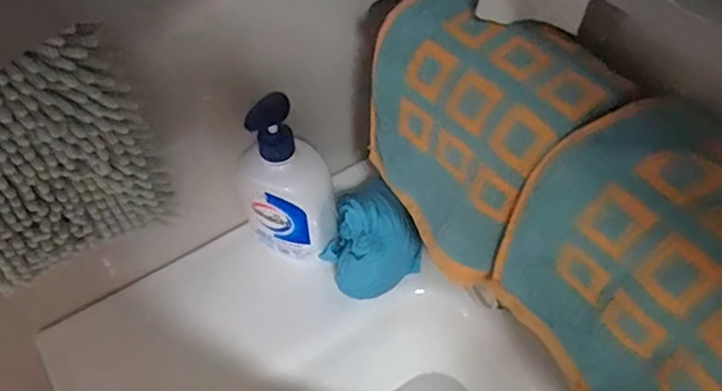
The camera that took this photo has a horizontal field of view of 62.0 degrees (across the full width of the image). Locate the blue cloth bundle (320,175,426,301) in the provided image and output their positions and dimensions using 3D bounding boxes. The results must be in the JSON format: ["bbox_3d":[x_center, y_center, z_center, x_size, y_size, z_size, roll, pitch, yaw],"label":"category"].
[{"bbox_3d":[0.006,0.049,0.597,0.091,0.064,0.086,-29,56,-18],"label":"blue cloth bundle"}]

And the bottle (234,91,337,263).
[{"bbox_3d":[-0.068,-0.012,0.554,0.079,0.178,0.051,12,54,12],"label":"bottle"}]

